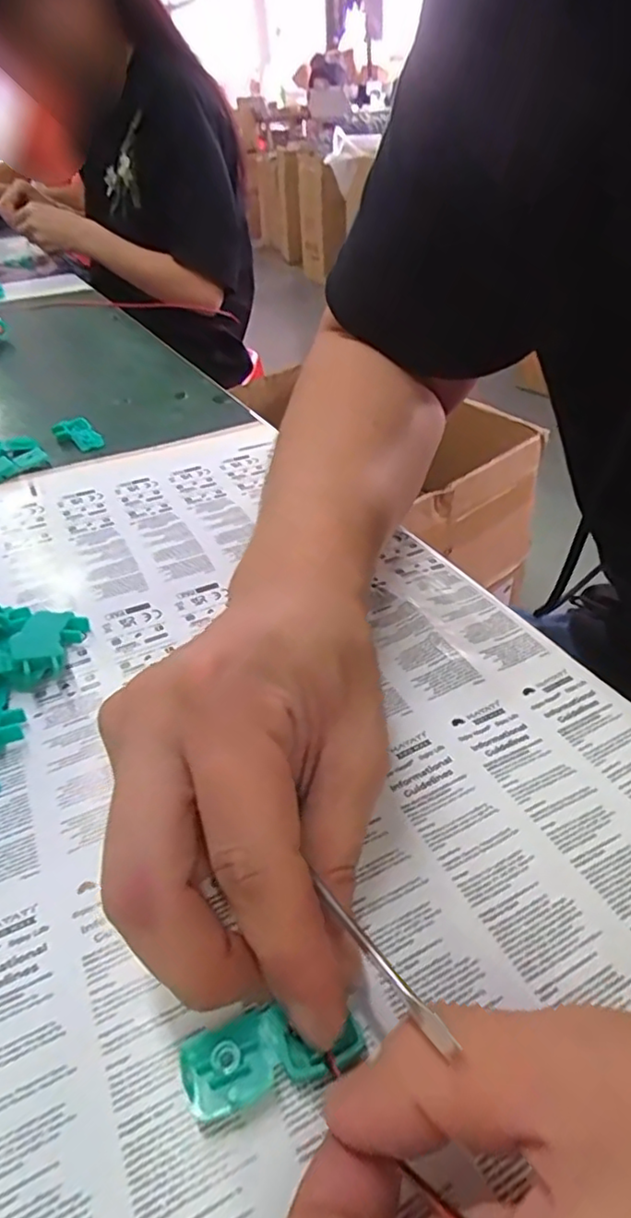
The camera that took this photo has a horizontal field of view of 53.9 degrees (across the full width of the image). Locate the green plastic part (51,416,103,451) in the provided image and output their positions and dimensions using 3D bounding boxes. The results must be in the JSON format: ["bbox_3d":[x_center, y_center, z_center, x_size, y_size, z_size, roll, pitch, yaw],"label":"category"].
[{"bbox_3d":[-0.175,-0.128,0.456,0.026,0.009,0.045,-28,45,-25],"label":"green plastic part"}]

